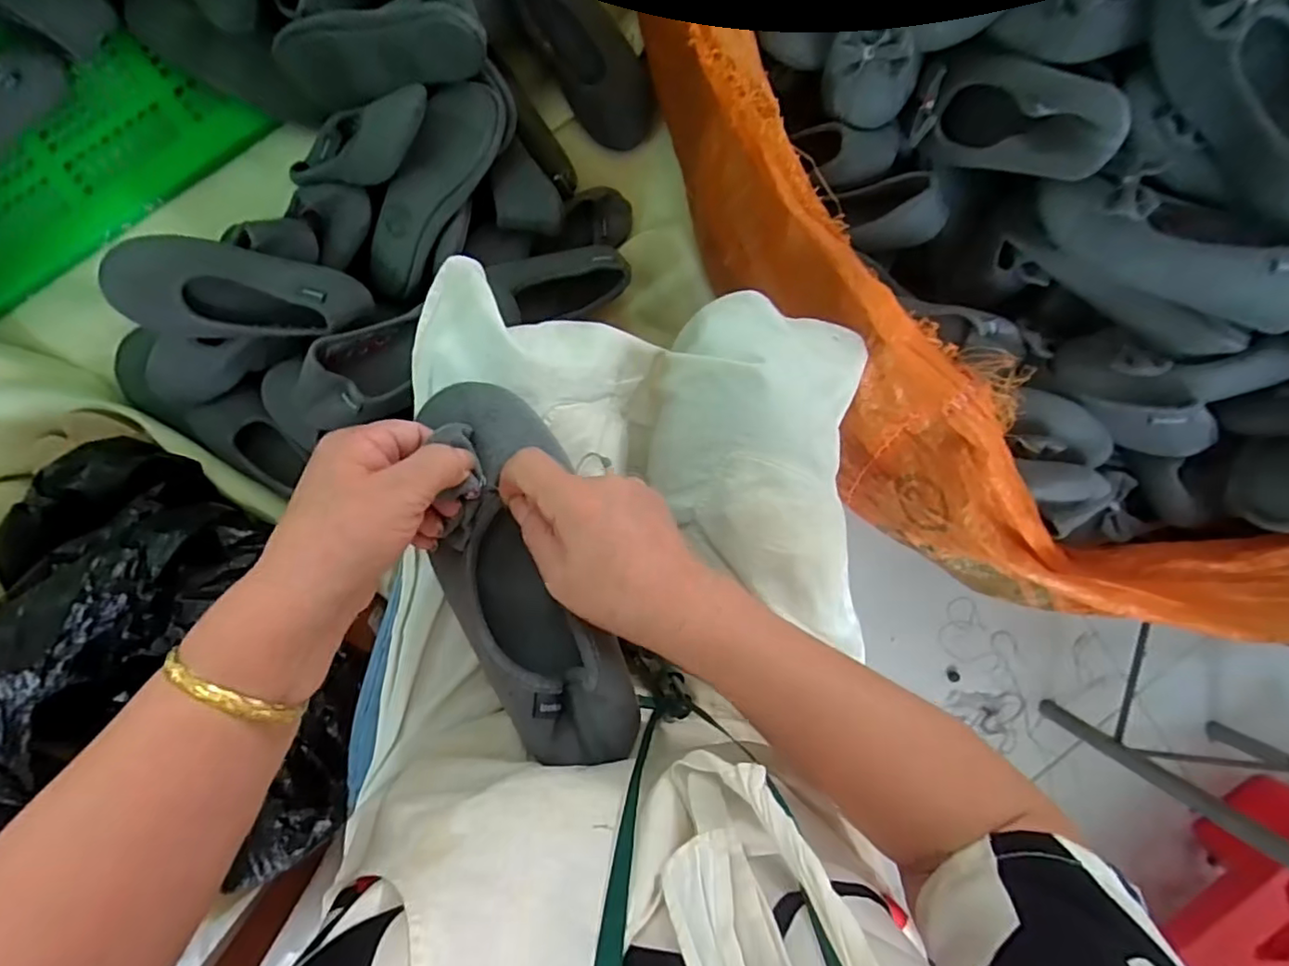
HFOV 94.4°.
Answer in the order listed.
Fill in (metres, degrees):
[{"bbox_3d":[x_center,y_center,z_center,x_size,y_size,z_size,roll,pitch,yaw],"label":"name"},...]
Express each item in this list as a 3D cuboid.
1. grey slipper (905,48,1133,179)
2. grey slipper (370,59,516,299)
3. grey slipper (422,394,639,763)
[{"bbox_3d":[0.343,-0.340,0.561,0.071,0.197,0.093,-34,133,-2],"label":"grey slipper"},{"bbox_3d":[-0.221,-0.325,0.643,0.078,0.058,0.257,32,91,-8],"label":"grey slipper"},{"bbox_3d":[-0.072,0.054,0.343,0.085,0.044,0.225,-19,86,-4],"label":"grey slipper"}]

